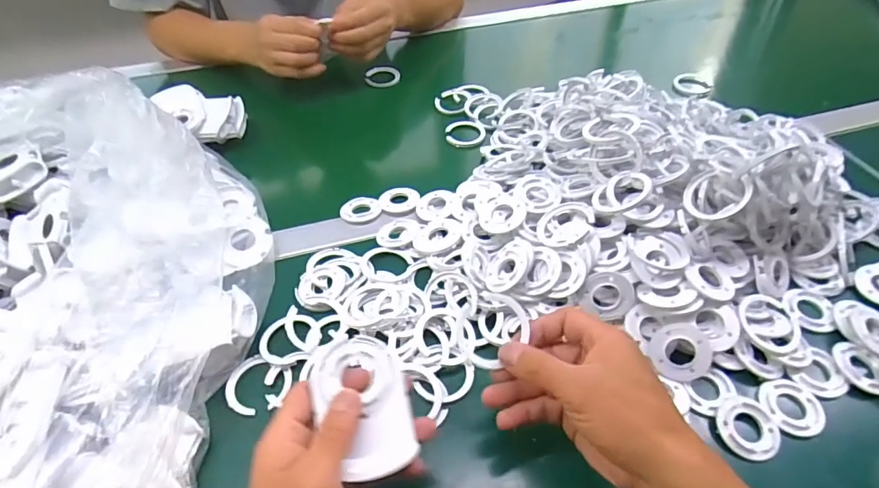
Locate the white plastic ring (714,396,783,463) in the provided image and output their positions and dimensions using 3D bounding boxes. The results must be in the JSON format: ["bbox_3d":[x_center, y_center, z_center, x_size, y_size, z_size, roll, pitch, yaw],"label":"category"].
[{"bbox_3d":[0.228,0.135,0.360,0.042,0.007,0.044,1,51,-1],"label":"white plastic ring"}]

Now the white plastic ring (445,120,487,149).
[{"bbox_3d":[0.033,-0.141,0.625,0.052,0.009,0.052,-1,47,1],"label":"white plastic ring"}]

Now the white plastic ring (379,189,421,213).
[{"bbox_3d":[-0.044,-0.049,0.534,0.044,0.007,0.039,3,51,1],"label":"white plastic ring"}]

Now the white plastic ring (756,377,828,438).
[{"bbox_3d":[0.268,0.122,0.370,0.042,0.004,0.043,1,51,-1],"label":"white plastic ring"}]

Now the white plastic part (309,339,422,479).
[{"bbox_3d":[-0.048,0.100,0.307,0.054,0.019,0.084,-14,53,-13],"label":"white plastic part"}]

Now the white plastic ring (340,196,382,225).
[{"bbox_3d":[-0.085,-0.036,0.525,0.042,0.004,0.039,1,51,-1],"label":"white plastic ring"}]

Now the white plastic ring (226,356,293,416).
[{"bbox_3d":[-0.149,0.115,0.396,0.047,0.006,0.046,1,51,-1],"label":"white plastic ring"}]

